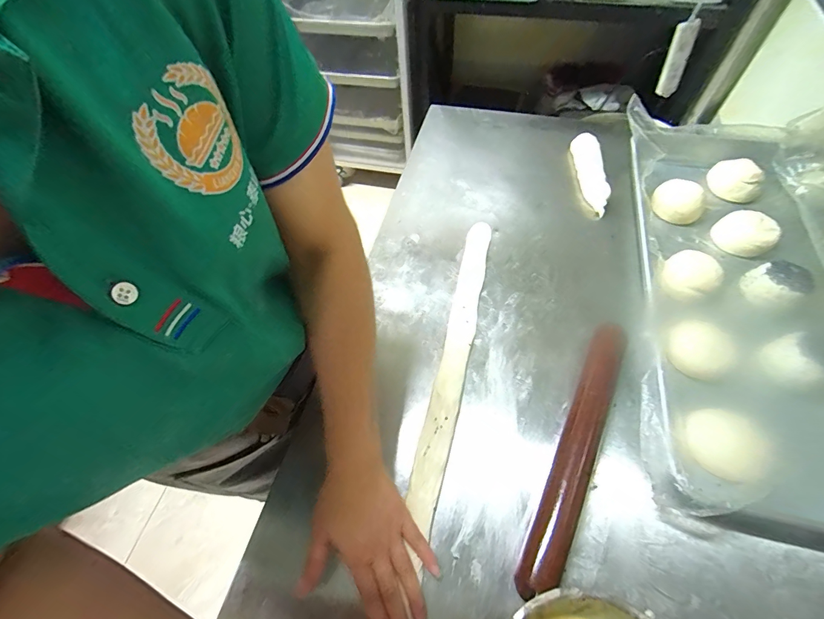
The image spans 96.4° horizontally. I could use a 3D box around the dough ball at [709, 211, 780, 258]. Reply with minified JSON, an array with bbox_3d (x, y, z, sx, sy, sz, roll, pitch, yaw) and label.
[{"bbox_3d":[0.491,-0.111,0.547,0.063,0.045,0.076,-35,63,-17],"label":"dough ball"}]

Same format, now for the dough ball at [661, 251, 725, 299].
[{"bbox_3d":[0.388,-0.046,0.519,0.069,0.037,0.064,-2,59,3],"label":"dough ball"}]

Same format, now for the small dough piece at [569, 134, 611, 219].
[{"bbox_3d":[0.316,-0.242,0.656,0.044,0.029,0.197,3,59,5],"label":"small dough piece"}]

